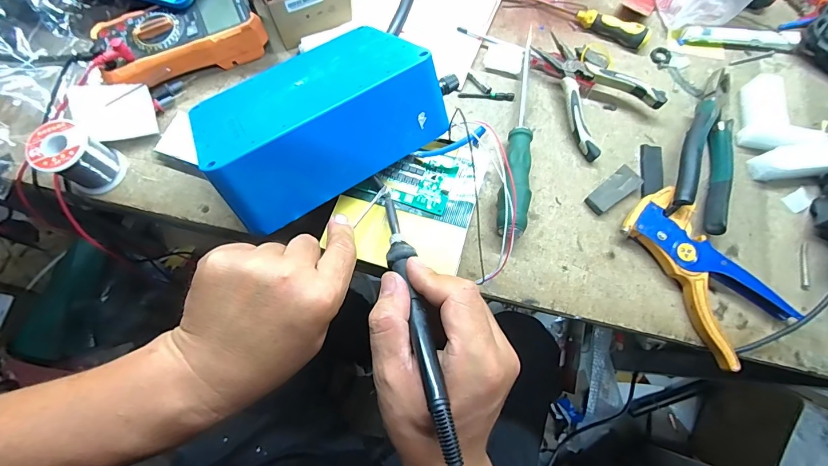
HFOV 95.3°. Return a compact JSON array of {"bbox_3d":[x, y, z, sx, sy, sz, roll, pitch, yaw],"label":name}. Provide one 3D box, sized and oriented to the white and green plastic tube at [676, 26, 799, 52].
[{"bbox_3d":[0.389,-0.232,0.451,0.134,0.016,0.019,2,74,1],"label":"white and green plastic tube"}]

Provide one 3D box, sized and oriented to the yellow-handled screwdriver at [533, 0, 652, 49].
[{"bbox_3d":[0.208,-0.265,0.460,0.158,0.022,0.022,29,76,8],"label":"yellow-handled screwdriver"}]

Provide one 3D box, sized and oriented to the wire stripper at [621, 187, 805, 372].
[{"bbox_3d":[0.281,0.033,0.369,0.089,0.024,0.162,-28,76,-7],"label":"wire stripper"}]

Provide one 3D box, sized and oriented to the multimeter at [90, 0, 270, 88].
[{"bbox_3d":[-0.259,-0.219,0.421,0.171,0.043,0.086,-25,76,-6],"label":"multimeter"}]

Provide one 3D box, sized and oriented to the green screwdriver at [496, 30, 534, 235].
[{"bbox_3d":[0.118,-0.110,0.404,0.030,0.034,0.242,13,75,4],"label":"green screwdriver"}]

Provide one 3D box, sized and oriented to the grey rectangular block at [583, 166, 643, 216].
[{"bbox_3d":[0.210,-0.046,0.398,0.063,0.010,0.027,-34,77,-9],"label":"grey rectangular block"}]

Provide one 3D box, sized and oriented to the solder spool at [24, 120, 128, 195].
[{"bbox_3d":[-0.335,-0.074,0.378,0.047,0.058,0.052,27,76,8],"label":"solder spool"}]

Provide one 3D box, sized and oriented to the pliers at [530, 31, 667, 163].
[{"bbox_3d":[0.191,-0.163,0.426,0.103,0.029,0.139,-36,77,-9],"label":"pliers"}]

